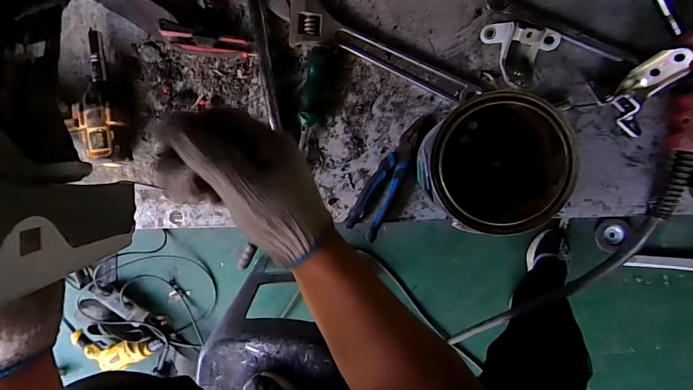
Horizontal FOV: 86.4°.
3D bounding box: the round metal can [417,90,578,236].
[{"bbox_3d":[0.187,-0.040,0.484,0.162,0.161,0.158,0,93,5],"label":"round metal can"}]

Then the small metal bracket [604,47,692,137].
[{"bbox_3d":[0.422,-0.141,0.509,0.099,0.062,0.076,-44,89,6],"label":"small metal bracket"}]

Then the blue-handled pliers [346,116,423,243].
[{"bbox_3d":[0.064,-0.026,0.559,0.049,0.019,0.189,29,95,3],"label":"blue-handled pliers"}]

